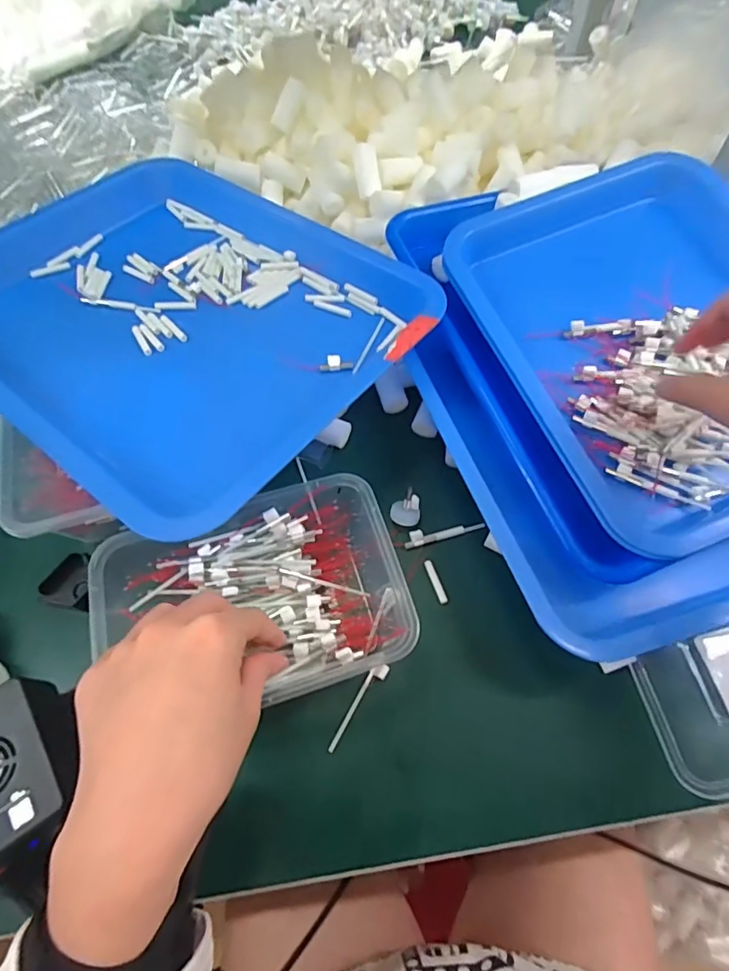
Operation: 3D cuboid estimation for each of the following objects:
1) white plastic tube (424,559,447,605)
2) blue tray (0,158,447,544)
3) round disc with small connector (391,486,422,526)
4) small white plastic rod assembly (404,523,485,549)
[{"bbox_3d":[0.048,0.065,0.346,0.005,0.004,0.031,-17,62,-8],"label":"white plastic tube"},{"bbox_3d":[-0.141,-0.145,0.381,0.354,0.051,0.289,35,68,18],"label":"blue tray"},{"bbox_3d":[0.030,0.015,0.362,0.021,0.019,0.020,0,61,1],"label":"round disc with small connector"},{"bbox_3d":[0.057,0.033,0.363,0.058,0.005,0.011,-14,62,-7],"label":"small white plastic rod assembly"}]

